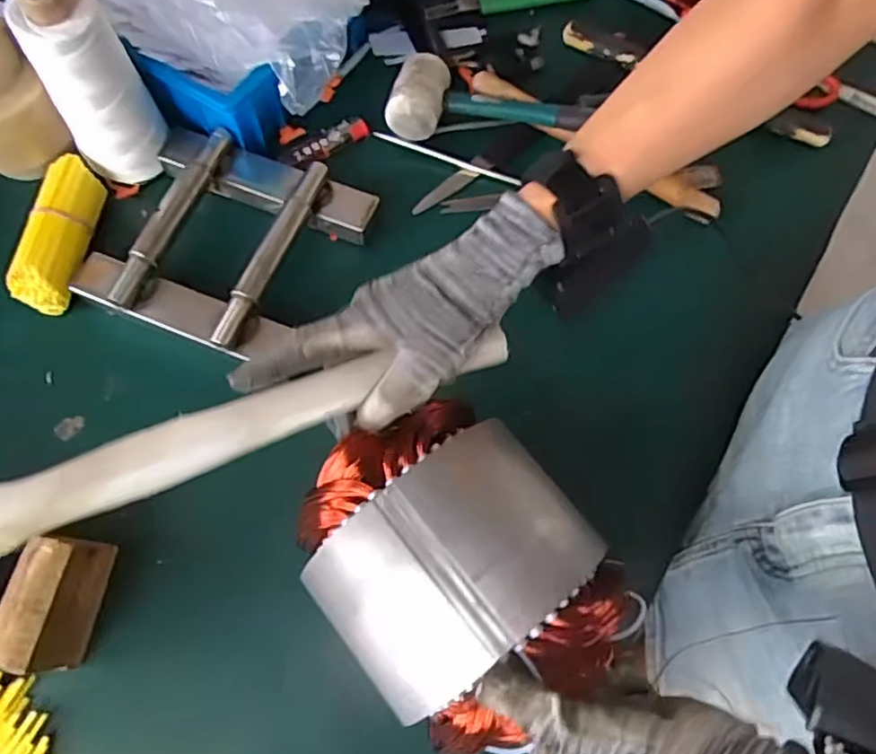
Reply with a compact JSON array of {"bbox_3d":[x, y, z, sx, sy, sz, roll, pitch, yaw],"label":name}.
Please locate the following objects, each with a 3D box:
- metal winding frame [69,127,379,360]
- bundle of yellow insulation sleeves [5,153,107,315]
[{"bbox_3d":[-0.173,-0.113,0.541,0.193,0.042,0.174,20,71,6],"label":"metal winding frame"},{"bbox_3d":[-0.313,-0.120,0.541,0.048,0.041,0.130,11,70,3],"label":"bundle of yellow insulation sleeves"}]

